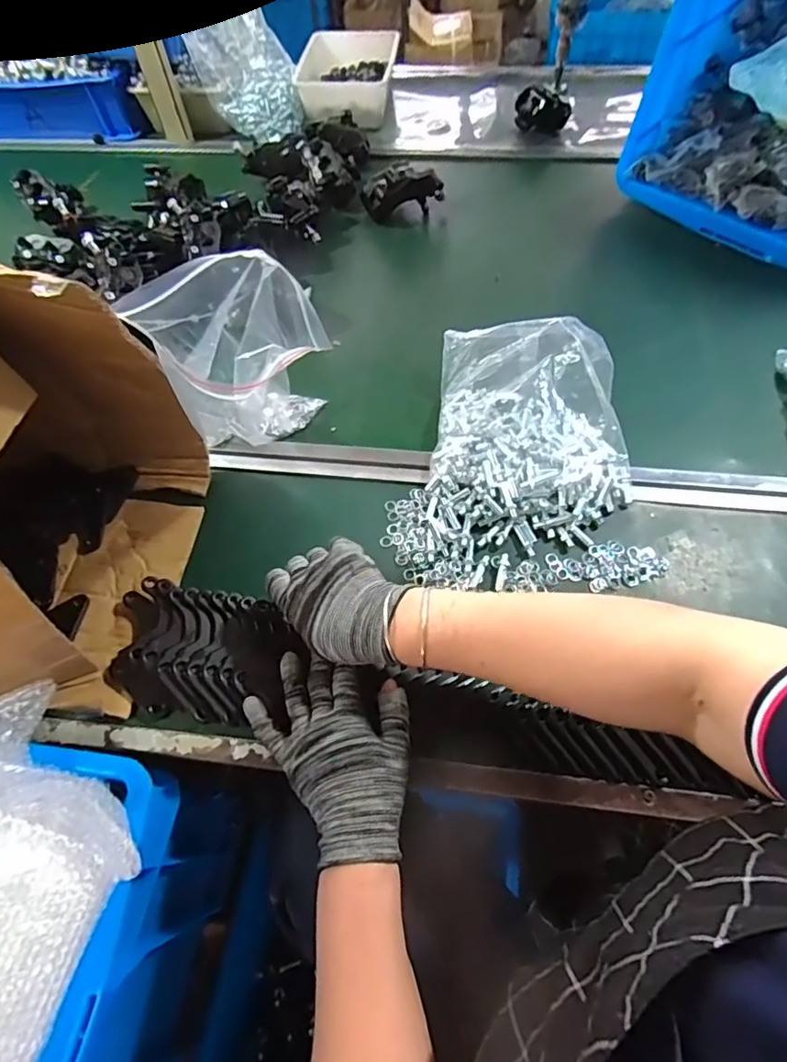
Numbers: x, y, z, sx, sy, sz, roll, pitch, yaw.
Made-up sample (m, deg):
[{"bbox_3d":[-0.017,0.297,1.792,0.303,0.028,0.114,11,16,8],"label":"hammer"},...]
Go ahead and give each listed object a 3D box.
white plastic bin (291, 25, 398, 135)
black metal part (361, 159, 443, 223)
[{"bbox_3d":[-0.078,-0.771,0.938,0.166,0.064,0.200,0,60,3],"label":"white plastic bin"},{"bbox_3d":[0.014,-0.487,0.797,0.112,0.072,0.037,-14,61,-5],"label":"black metal part"}]

